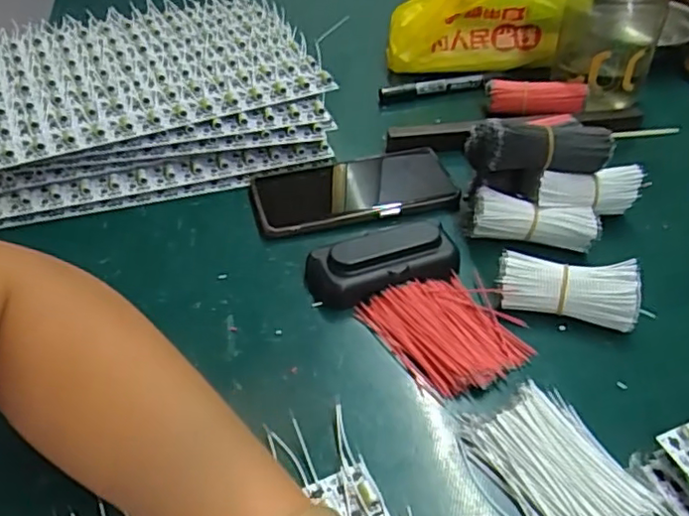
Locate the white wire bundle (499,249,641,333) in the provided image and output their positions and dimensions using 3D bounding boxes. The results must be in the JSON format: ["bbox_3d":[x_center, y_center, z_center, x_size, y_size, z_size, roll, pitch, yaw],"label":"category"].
[{"bbox_3d":[0.148,0.022,0.412,0.087,0.035,0.032,6,44,8],"label":"white wire bundle"}]

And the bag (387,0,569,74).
[{"bbox_3d":[0.135,-0.250,0.641,0.177,0.112,0.067,2,44,4],"label":"bag"}]

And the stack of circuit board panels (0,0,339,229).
[{"bbox_3d":[-0.188,-0.164,0.604,0.306,0.060,0.296,-14,45,-13],"label":"stack of circuit board panels"}]

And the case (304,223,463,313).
[{"bbox_3d":[0.029,0.003,0.437,0.107,0.030,0.040,-12,45,-11],"label":"case"}]

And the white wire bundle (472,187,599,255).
[{"bbox_3d":[0.142,-0.029,0.462,0.090,0.031,0.025,8,45,10],"label":"white wire bundle"}]

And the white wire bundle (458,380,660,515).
[{"bbox_3d":[0.111,0.114,0.333,0.073,0.010,0.091,-20,47,-19],"label":"white wire bundle"}]

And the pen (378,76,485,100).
[{"bbox_3d":[0.090,-0.176,0.638,0.110,0.012,0.011,-8,44,-7],"label":"pen"}]

